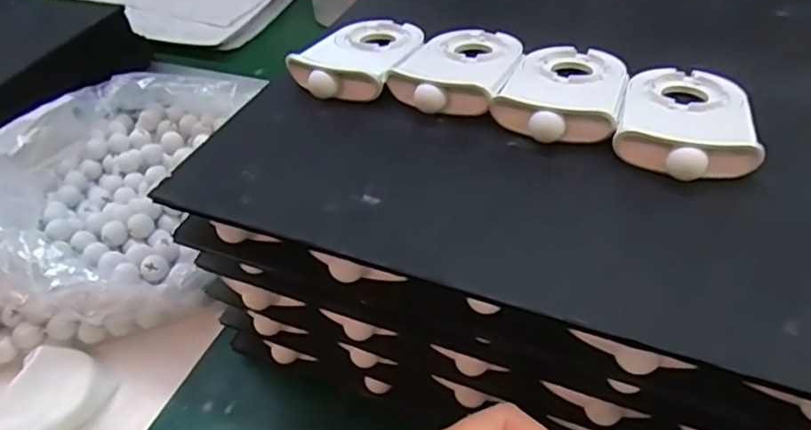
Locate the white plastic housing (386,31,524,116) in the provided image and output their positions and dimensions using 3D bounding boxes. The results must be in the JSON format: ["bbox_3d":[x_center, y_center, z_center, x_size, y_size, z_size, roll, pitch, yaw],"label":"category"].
[{"bbox_3d":[0.028,-0.083,0.332,0.060,0.014,0.085,13,47,19],"label":"white plastic housing"}]

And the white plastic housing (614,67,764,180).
[{"bbox_3d":[0.131,-0.048,0.284,0.057,0.014,0.087,11,46,17],"label":"white plastic housing"}]

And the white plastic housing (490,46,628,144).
[{"bbox_3d":[0.080,-0.068,0.309,0.056,0.012,0.085,12,46,17],"label":"white plastic housing"}]

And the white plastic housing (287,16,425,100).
[{"bbox_3d":[-0.025,-0.095,0.350,0.056,0.014,0.089,16,48,21],"label":"white plastic housing"}]

